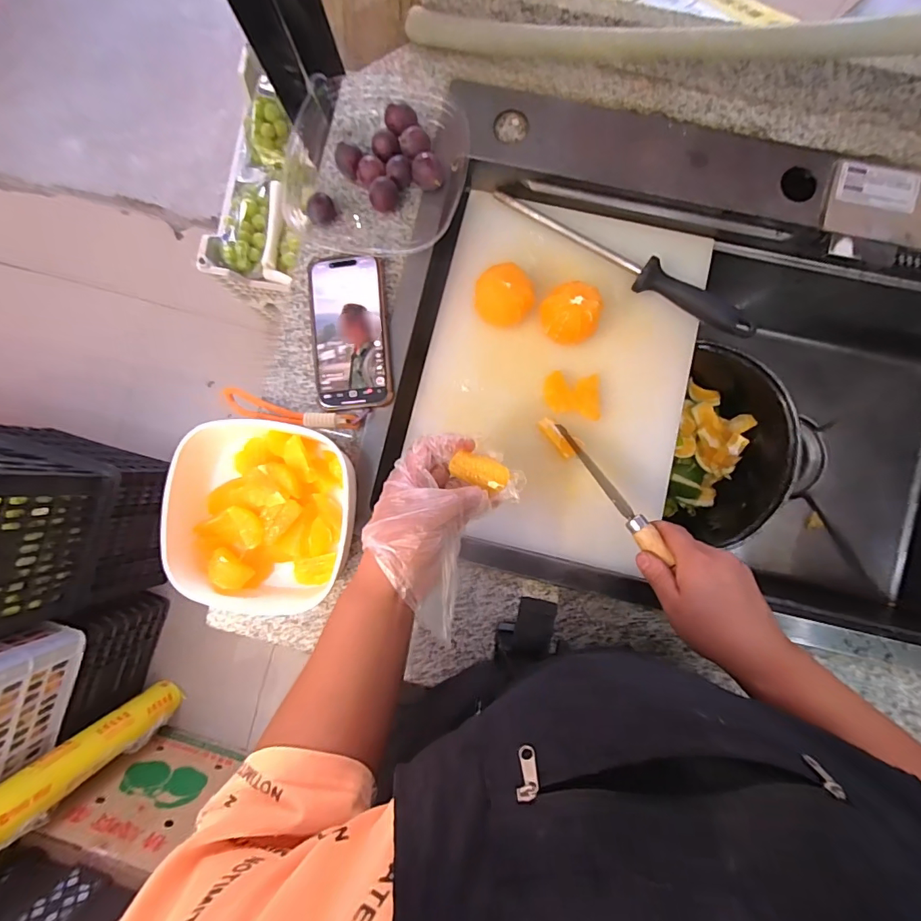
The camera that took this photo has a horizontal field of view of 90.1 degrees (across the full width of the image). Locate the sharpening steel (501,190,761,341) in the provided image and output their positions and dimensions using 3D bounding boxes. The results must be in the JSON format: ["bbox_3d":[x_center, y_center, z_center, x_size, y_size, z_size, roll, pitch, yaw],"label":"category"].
[{"bbox_3d":[0.170,-0.214,0.485,0.298,0.035,0.043,30,89,3],"label":"sharpening steel"}]

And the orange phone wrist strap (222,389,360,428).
[{"bbox_3d":[-0.177,-0.049,0.470,0.156,0.019,0.026,11,88,14],"label":"orange phone wrist strap"}]

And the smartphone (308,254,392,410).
[{"bbox_3d":[-0.110,-0.128,0.459,0.077,0.014,0.149,-3,88,2],"label":"smartphone"}]

